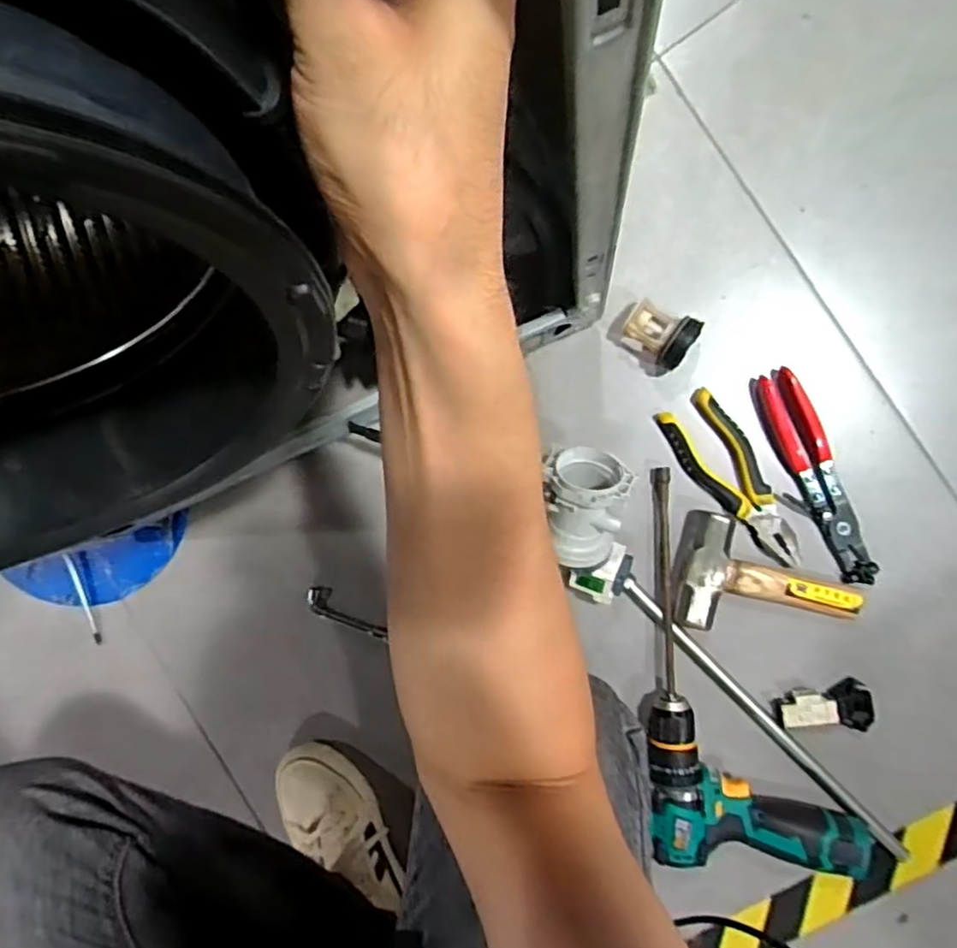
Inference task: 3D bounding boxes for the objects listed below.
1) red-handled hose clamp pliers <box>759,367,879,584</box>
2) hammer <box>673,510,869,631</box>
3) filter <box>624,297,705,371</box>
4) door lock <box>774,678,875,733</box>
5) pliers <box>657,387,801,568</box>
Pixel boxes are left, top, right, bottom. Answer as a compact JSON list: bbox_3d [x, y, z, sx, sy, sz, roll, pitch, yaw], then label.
[{"bbox_3d":[0.332,0.005,0.662,0.038,0.021,0.218,-25,89,7],"label":"red-handled hose clamp pliers"},{"bbox_3d":[0.281,0.100,0.667,0.172,0.039,0.114,5,93,7],"label":"hammer"},{"bbox_3d":[0.178,-0.136,0.666,0.067,0.040,0.049,28,95,5],"label":"filter"},{"bbox_3d":[0.338,0.224,0.669,0.087,0.030,0.052,2,93,7],"label":"door lock"},{"bbox_3d":[0.248,0.011,0.674,0.064,0.023,0.187,-28,89,7],"label":"pliers"}]

